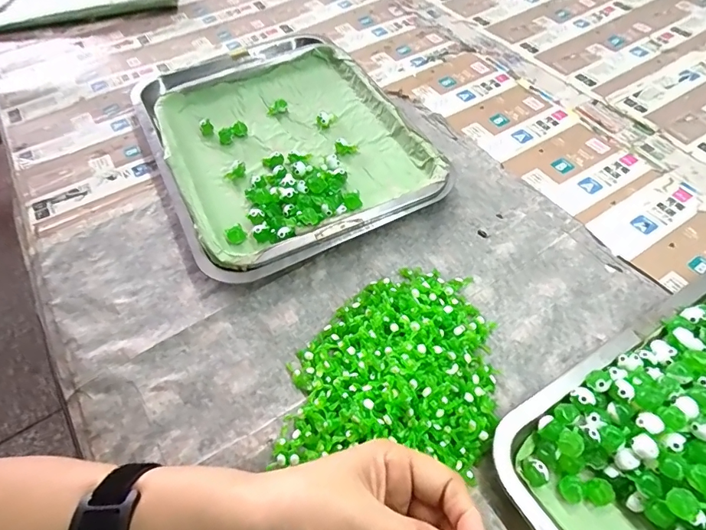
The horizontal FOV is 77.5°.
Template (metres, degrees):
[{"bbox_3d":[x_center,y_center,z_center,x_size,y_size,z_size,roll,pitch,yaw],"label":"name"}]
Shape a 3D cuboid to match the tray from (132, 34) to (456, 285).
[{"bbox_3d":[-0.083,-0.143,0.491,0.255,0.032,0.340,-25,57,-14],"label":"tray"}]

